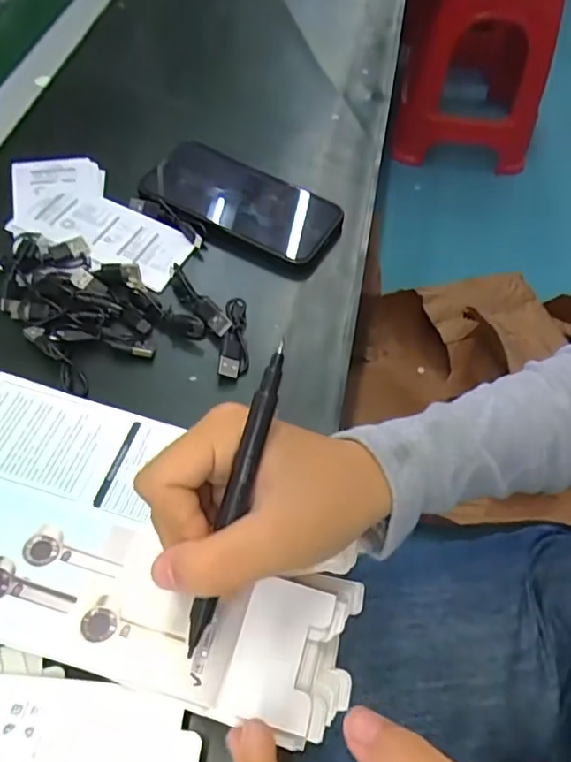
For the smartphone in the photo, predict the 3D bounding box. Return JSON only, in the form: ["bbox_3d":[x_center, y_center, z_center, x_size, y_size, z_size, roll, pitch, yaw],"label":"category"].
[{"bbox_3d":[-0.031,-0.138,0.448,0.148,0.014,0.086,29,58,10],"label":"smartphone"}]

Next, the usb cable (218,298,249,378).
[{"bbox_3d":[-0.032,-0.030,0.377,0.017,0.012,0.064,3,56,0],"label":"usb cable"}]

